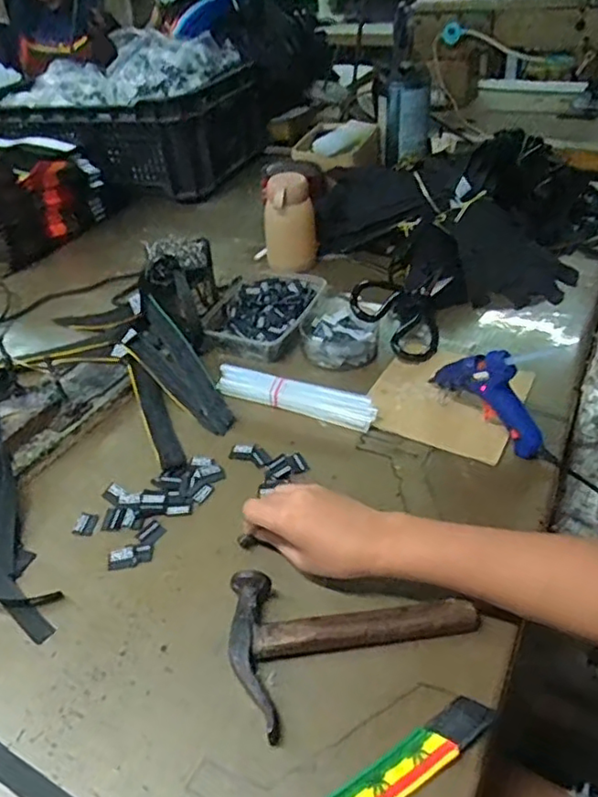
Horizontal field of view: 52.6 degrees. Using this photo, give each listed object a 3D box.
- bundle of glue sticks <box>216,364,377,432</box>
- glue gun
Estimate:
[{"bbox_3d":[-0.005,-0.003,0.668,0.184,0.024,0.029,14,43,21],"label":"bundle of glue sticks"},{"bbox_3d":[0.192,-0.004,0.604,0.022,0.094,0.145,-27,44,-25],"label":"glue gun"}]

